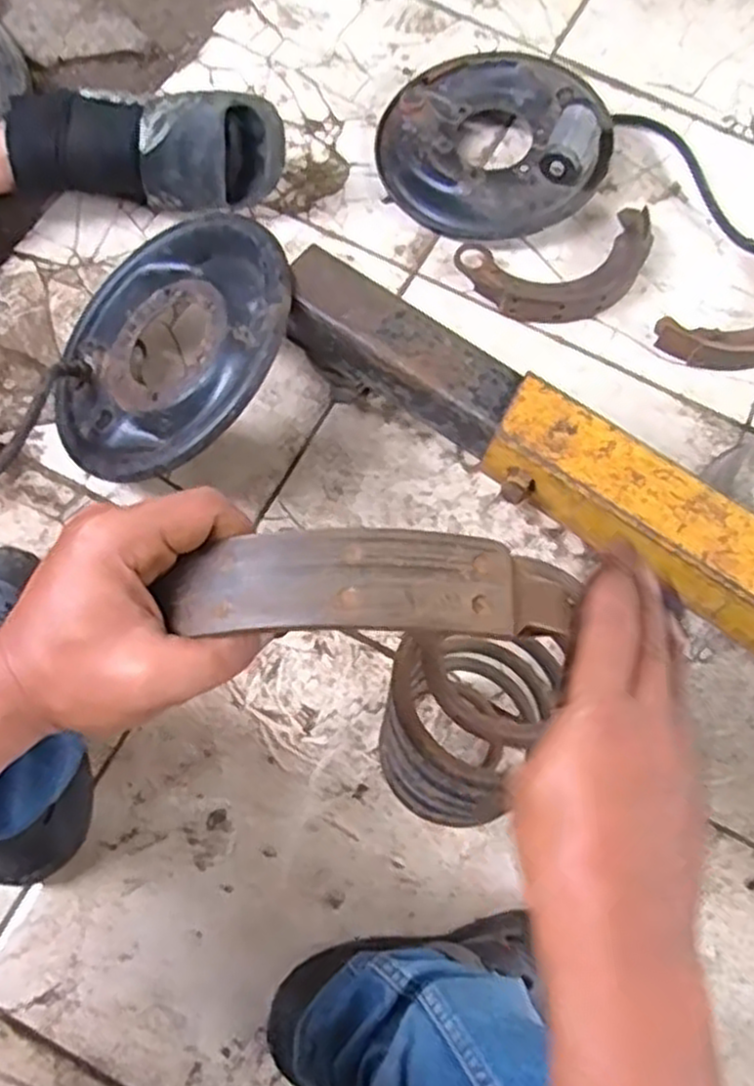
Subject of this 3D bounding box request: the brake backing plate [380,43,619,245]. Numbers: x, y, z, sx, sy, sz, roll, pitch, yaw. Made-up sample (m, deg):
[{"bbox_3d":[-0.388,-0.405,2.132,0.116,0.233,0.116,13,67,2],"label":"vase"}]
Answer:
[{"bbox_3d":[0.134,-0.477,0.932,0.269,0.082,0.234,31,73,8],"label":"brake backing plate"}]

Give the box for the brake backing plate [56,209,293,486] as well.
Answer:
[{"bbox_3d":[-0.193,-0.186,0.746,0.269,0.031,0.268,-11,67,27],"label":"brake backing plate"}]

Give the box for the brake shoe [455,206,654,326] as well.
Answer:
[{"bbox_3d":[0.213,-0.312,0.901,0.225,0.031,0.121,-14,72,-7],"label":"brake shoe"}]

